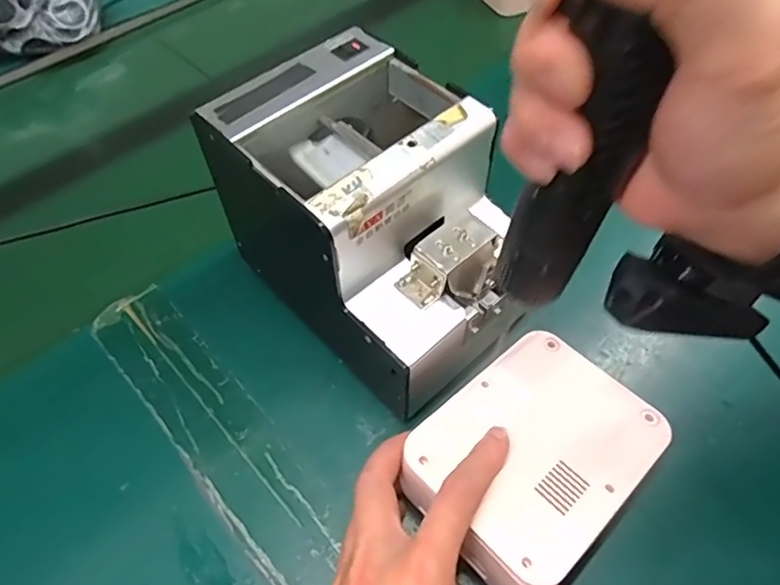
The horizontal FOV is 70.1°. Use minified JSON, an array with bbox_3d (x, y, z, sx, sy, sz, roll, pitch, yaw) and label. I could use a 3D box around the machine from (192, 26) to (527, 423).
[{"bbox_3d":[-0.005,-0.042,0.355,0.120,0.150,0.171,-37,60,-22],"label":"machine"}]

